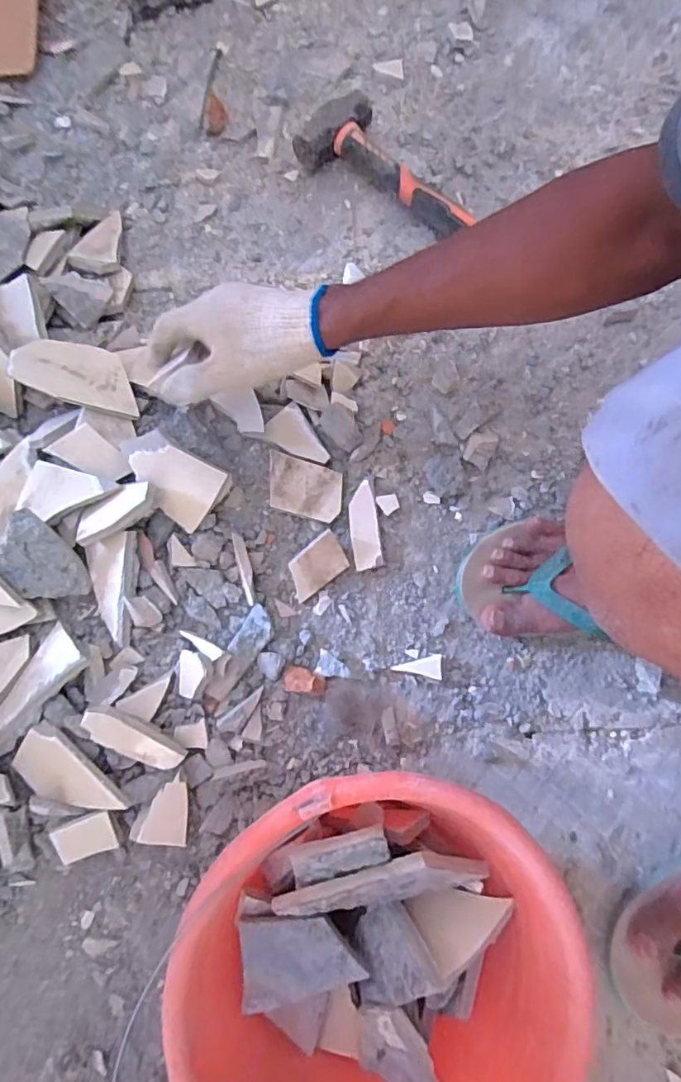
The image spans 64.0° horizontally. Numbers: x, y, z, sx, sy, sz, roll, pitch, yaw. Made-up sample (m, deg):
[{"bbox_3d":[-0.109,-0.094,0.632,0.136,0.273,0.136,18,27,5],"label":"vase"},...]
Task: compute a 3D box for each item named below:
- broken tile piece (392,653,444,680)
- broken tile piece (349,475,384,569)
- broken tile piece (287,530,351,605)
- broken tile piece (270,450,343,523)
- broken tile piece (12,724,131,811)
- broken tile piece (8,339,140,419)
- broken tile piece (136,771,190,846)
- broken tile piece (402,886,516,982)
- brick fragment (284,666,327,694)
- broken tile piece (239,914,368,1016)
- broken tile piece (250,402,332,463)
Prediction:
[{"bbox_3d":[0.073,0.118,0.520,0.045,0.014,0.022,7,78,1],"label":"broken tile piece"},{"bbox_3d":[0.024,-0.019,0.548,0.029,0.011,0.092,-6,78,-2],"label":"broken tile piece"},{"bbox_3d":[-0.025,0.025,0.537,0.065,0.004,0.041,-39,96,0],"label":"broken tile piece"},{"bbox_3d":[-0.037,-0.056,0.554,0.078,0.010,0.056,13,78,3],"label":"broken tile piece"},{"bbox_3d":[-0.242,0.213,0.484,0.108,0.014,0.055,37,98,10],"label":"broken tile piece"},{"bbox_3d":[-0.262,-0.169,0.548,0.116,0.005,0.060,13,83,-21],"label":"broken tile piece"},{"bbox_3d":[-0.153,0.238,0.480,0.038,0.004,0.059,8,87,-13],"label":"broken tile piece"},{"bbox_3d":[0.083,0.265,0.389,0.065,0.053,0.005,-30,122,-20],"label":"broken tile piece"},{"bbox_3d":[-0.034,0.131,0.510,0.040,0.021,0.022,10,78,2],"label":"brick fragment"},{"bbox_3d":[-0.027,0.290,0.378,0.081,0.011,0.056,-6,77,0],"label":"broken tile piece"},{"bbox_3d":[-0.043,-0.116,0.571,0.078,0.009,0.049,22,78,5],"label":"broken tile piece"}]

